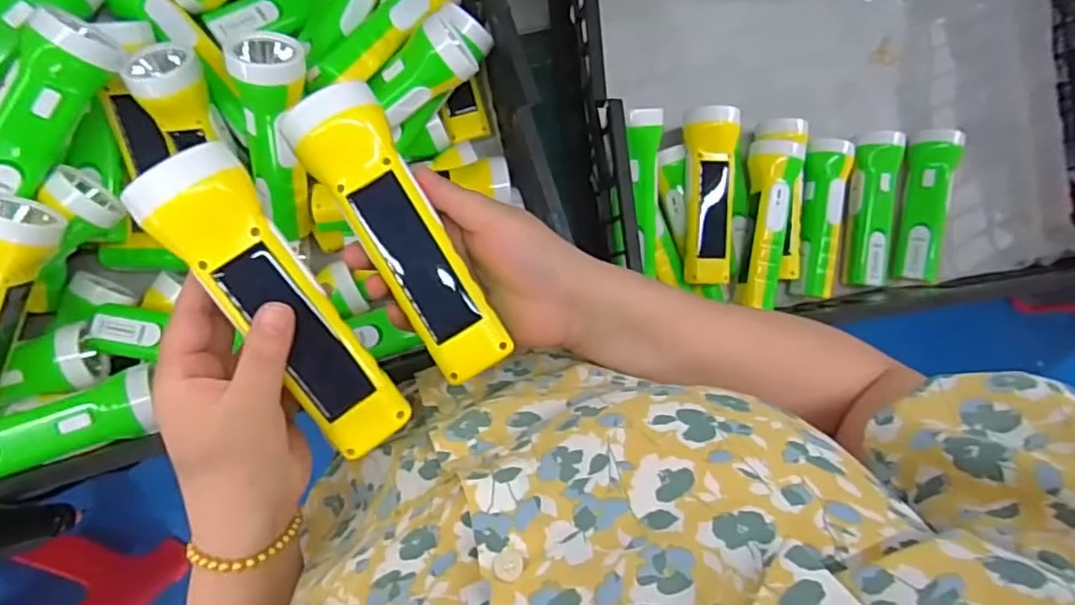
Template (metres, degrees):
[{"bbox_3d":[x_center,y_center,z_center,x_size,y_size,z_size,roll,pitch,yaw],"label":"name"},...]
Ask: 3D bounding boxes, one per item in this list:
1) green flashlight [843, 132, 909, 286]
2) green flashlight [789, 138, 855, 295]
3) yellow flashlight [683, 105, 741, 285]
[{"bbox_3d":[0.386,-0.108,0.708,0.052,0.038,0.180,6,87,-7],"label":"green flashlight"},{"bbox_3d":[0.315,-0.096,0.692,0.056,0.054,0.183,12,86,-7],"label":"green flashlight"},{"bbox_3d":[0.169,-0.105,0.616,0.049,0.055,0.172,3,87,-8],"label":"yellow flashlight"}]

